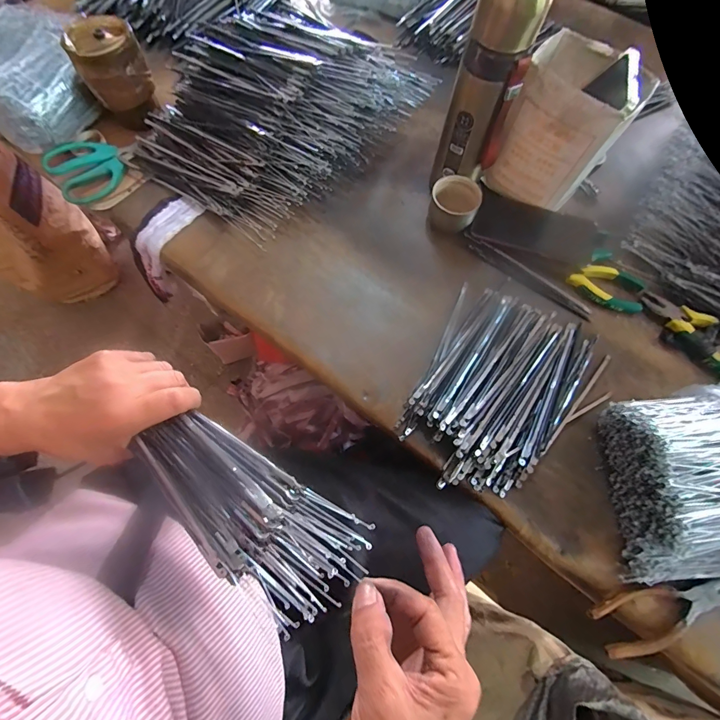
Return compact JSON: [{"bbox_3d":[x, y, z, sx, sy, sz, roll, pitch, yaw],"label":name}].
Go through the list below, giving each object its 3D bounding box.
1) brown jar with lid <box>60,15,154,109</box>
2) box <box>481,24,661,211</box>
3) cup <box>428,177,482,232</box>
[{"bbox_3d":[-0.334,-0.399,0.492,0.084,0.075,0.083,-21,73,-9],"label":"brown jar with lid"},{"bbox_3d":[0.244,-0.281,0.454,0.123,0.153,0.104,32,73,9],"label":"box"},{"bbox_3d":[0.124,-0.203,0.487,0.060,0.046,0.061,1,71,-2],"label":"cup"}]

